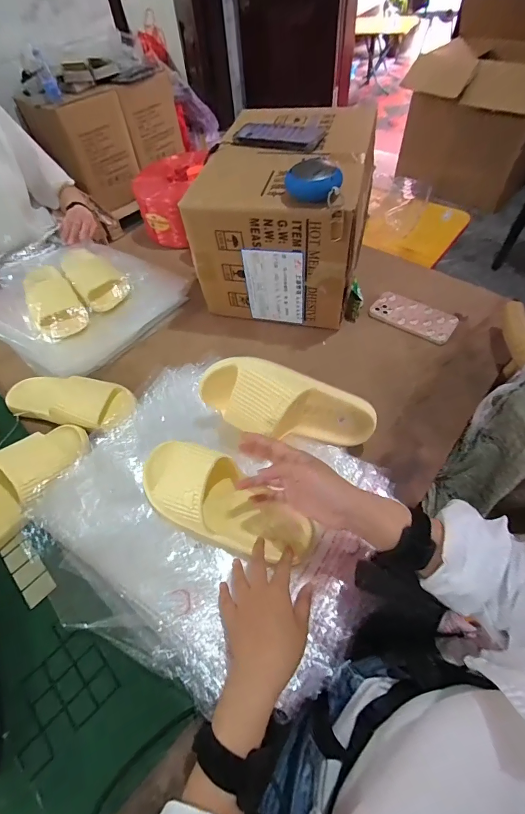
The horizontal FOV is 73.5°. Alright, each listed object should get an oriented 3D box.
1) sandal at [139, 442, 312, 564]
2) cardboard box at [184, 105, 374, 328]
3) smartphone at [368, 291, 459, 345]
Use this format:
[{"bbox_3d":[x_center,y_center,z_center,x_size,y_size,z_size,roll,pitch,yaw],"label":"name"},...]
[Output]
[{"bbox_3d":[-0.054,0.131,0.475,0.244,0.071,0.100,27,61,7],"label":"sandal"},{"bbox_3d":[0.057,-0.392,0.719,0.292,0.252,0.359,11,57,11],"label":"cardboard box"},{"bbox_3d":[0.304,-0.183,0.714,0.161,0.014,0.089,32,63,23],"label":"smartphone"}]

